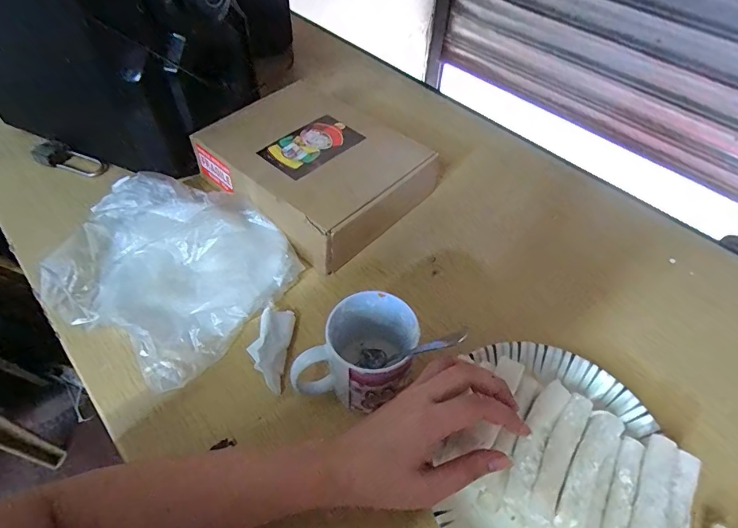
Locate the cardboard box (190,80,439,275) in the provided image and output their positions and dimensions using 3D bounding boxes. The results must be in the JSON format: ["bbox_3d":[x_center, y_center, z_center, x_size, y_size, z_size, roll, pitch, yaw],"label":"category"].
[{"bbox_3d":[-0.075,-0.134,0.583,0.264,0.084,0.206,34,58,24],"label":"cardboard box"}]

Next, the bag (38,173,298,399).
[{"bbox_3d":[-0.224,-0.004,0.488,0.243,0.062,0.217,26,55,19],"label":"bag"}]

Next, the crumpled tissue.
[{"bbox_3d":[-0.105,0.082,0.437,0.041,0.036,0.084,4,50,2],"label":"crumpled tissue"}]

